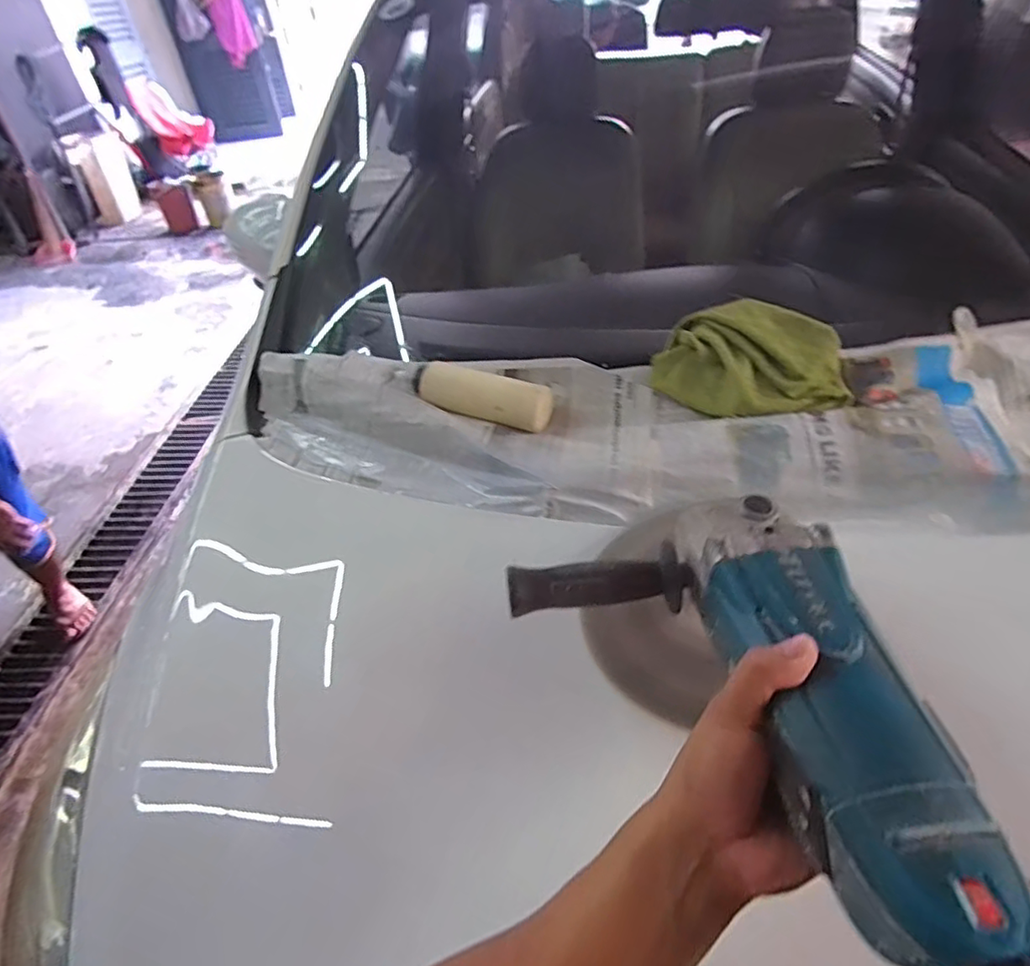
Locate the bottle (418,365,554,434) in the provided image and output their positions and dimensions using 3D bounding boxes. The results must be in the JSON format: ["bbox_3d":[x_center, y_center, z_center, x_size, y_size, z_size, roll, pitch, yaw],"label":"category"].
[{"bbox_3d":[-0.040,-0.101,0.669,0.161,0.046,0.050,14,44,22],"label":"bottle"}]

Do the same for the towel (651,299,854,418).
[{"bbox_3d":[0.254,-0.132,0.630,0.197,0.079,0.102,15,44,22],"label":"towel"}]

